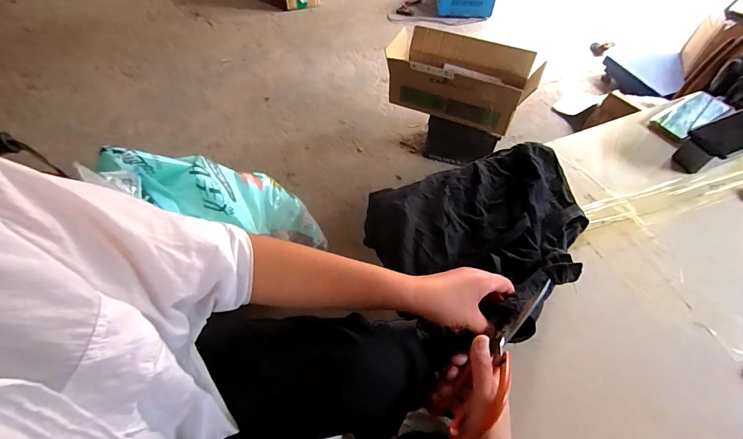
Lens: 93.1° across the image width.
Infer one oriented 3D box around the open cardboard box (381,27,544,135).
[{"bbox_3d":[0.264,-0.440,1.077,0.431,0.166,0.223,18,59,13],"label":"open cardboard box"}]

